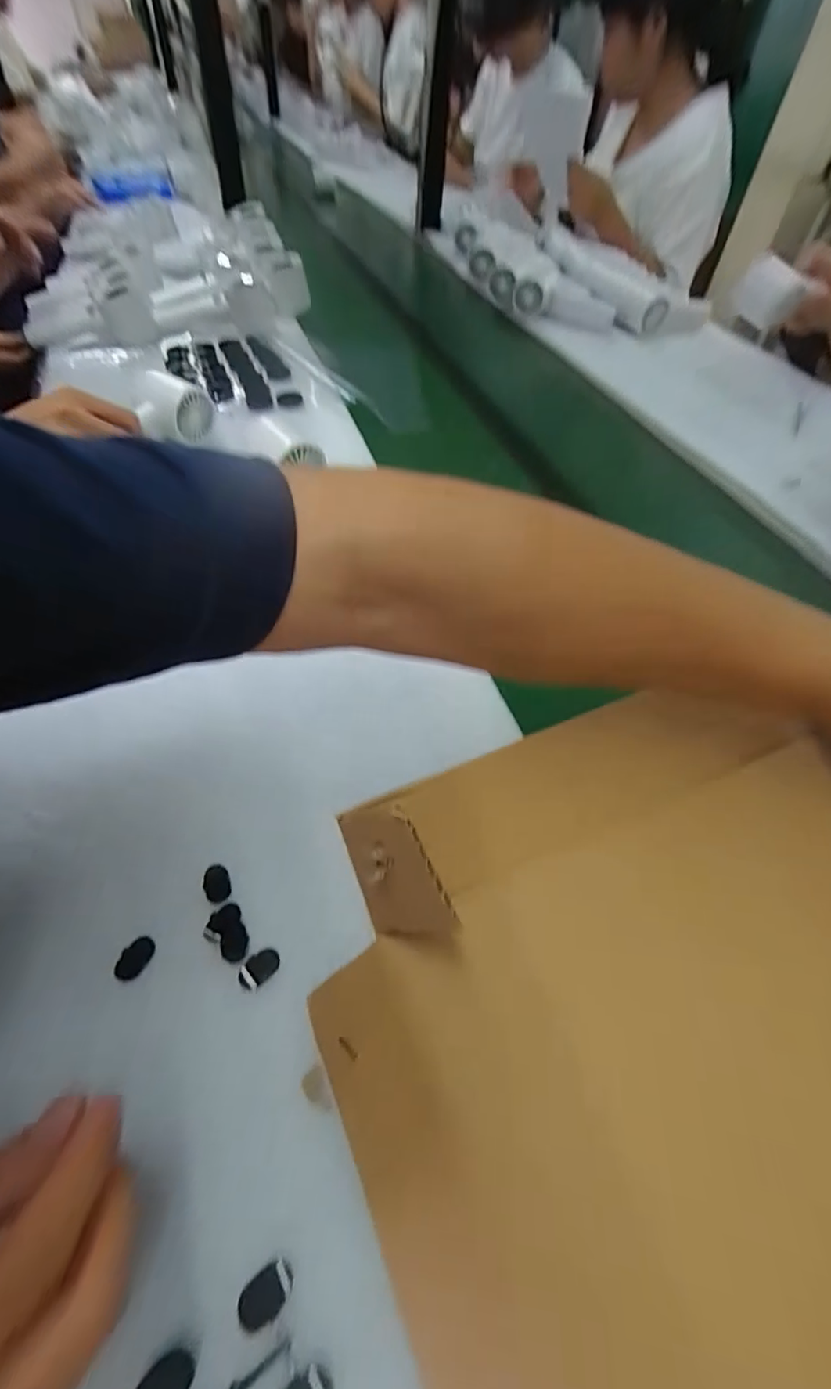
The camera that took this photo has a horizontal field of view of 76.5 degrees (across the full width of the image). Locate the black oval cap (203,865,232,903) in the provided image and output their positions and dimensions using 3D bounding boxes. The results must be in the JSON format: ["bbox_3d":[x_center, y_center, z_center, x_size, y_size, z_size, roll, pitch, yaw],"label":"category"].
[{"bbox_3d":[-0.102,0.097,0.271,0.012,0.004,0.017,-20,56,-19],"label":"black oval cap"}]

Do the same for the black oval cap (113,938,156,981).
[{"bbox_3d":[-0.134,0.125,0.251,0.012,0.004,0.019,22,54,12],"label":"black oval cap"}]

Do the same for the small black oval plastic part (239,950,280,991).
[{"bbox_3d":[-0.074,0.130,0.250,0.019,0.005,0.012,-32,61,-25],"label":"small black oval plastic part"}]

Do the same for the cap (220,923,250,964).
[{"bbox_3d":[-0.087,0.119,0.254,0.012,0.004,0.017,-14,55,-15],"label":"cap"}]

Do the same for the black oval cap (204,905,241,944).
[{"bbox_3d":[-0.095,0.112,0.259,0.011,0.004,0.019,27,55,16],"label":"black oval cap"}]

